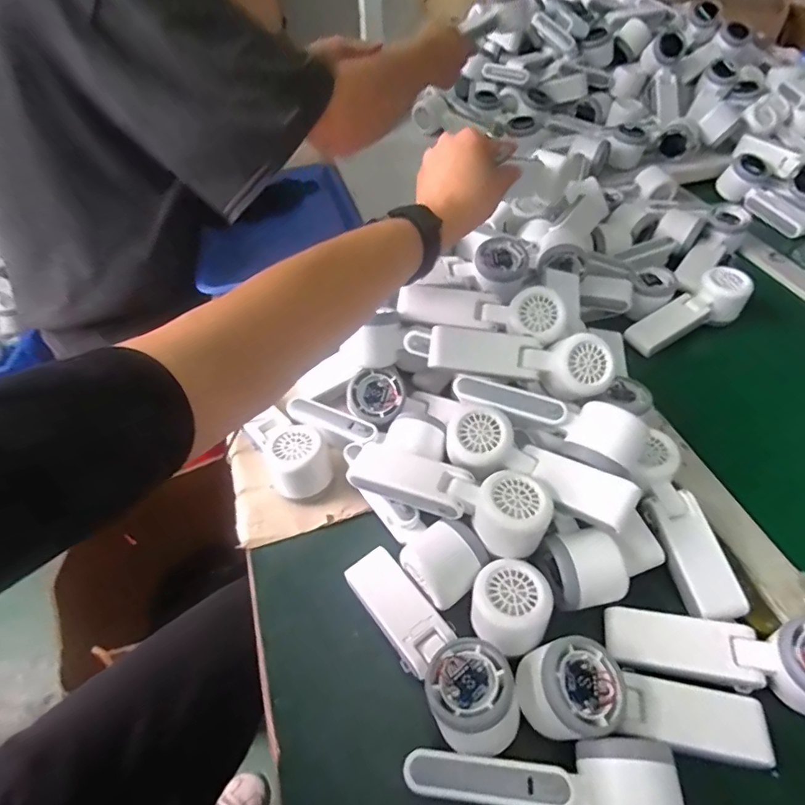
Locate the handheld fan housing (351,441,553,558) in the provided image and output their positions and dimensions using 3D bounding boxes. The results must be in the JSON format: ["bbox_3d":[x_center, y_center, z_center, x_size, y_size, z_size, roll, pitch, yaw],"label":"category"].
[{"bbox_3d":[0.031,0.067,0.408,0.182,0.041,0.059,22,53,19],"label":"handheld fan housing"}]

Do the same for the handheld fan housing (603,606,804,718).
[{"bbox_3d":[0.240,0.186,0.363,0.166,0.045,0.052,1,48,18],"label":"handheld fan housing"}]

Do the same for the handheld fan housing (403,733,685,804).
[{"bbox_3d":[0.084,0.241,0.307,0.166,0.045,0.056,2,50,3],"label":"handheld fan housing"}]

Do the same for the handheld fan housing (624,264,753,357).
[{"bbox_3d":[0.352,-0.107,0.609,0.171,0.038,0.055,-30,54,-7],"label":"handheld fan housing"}]

